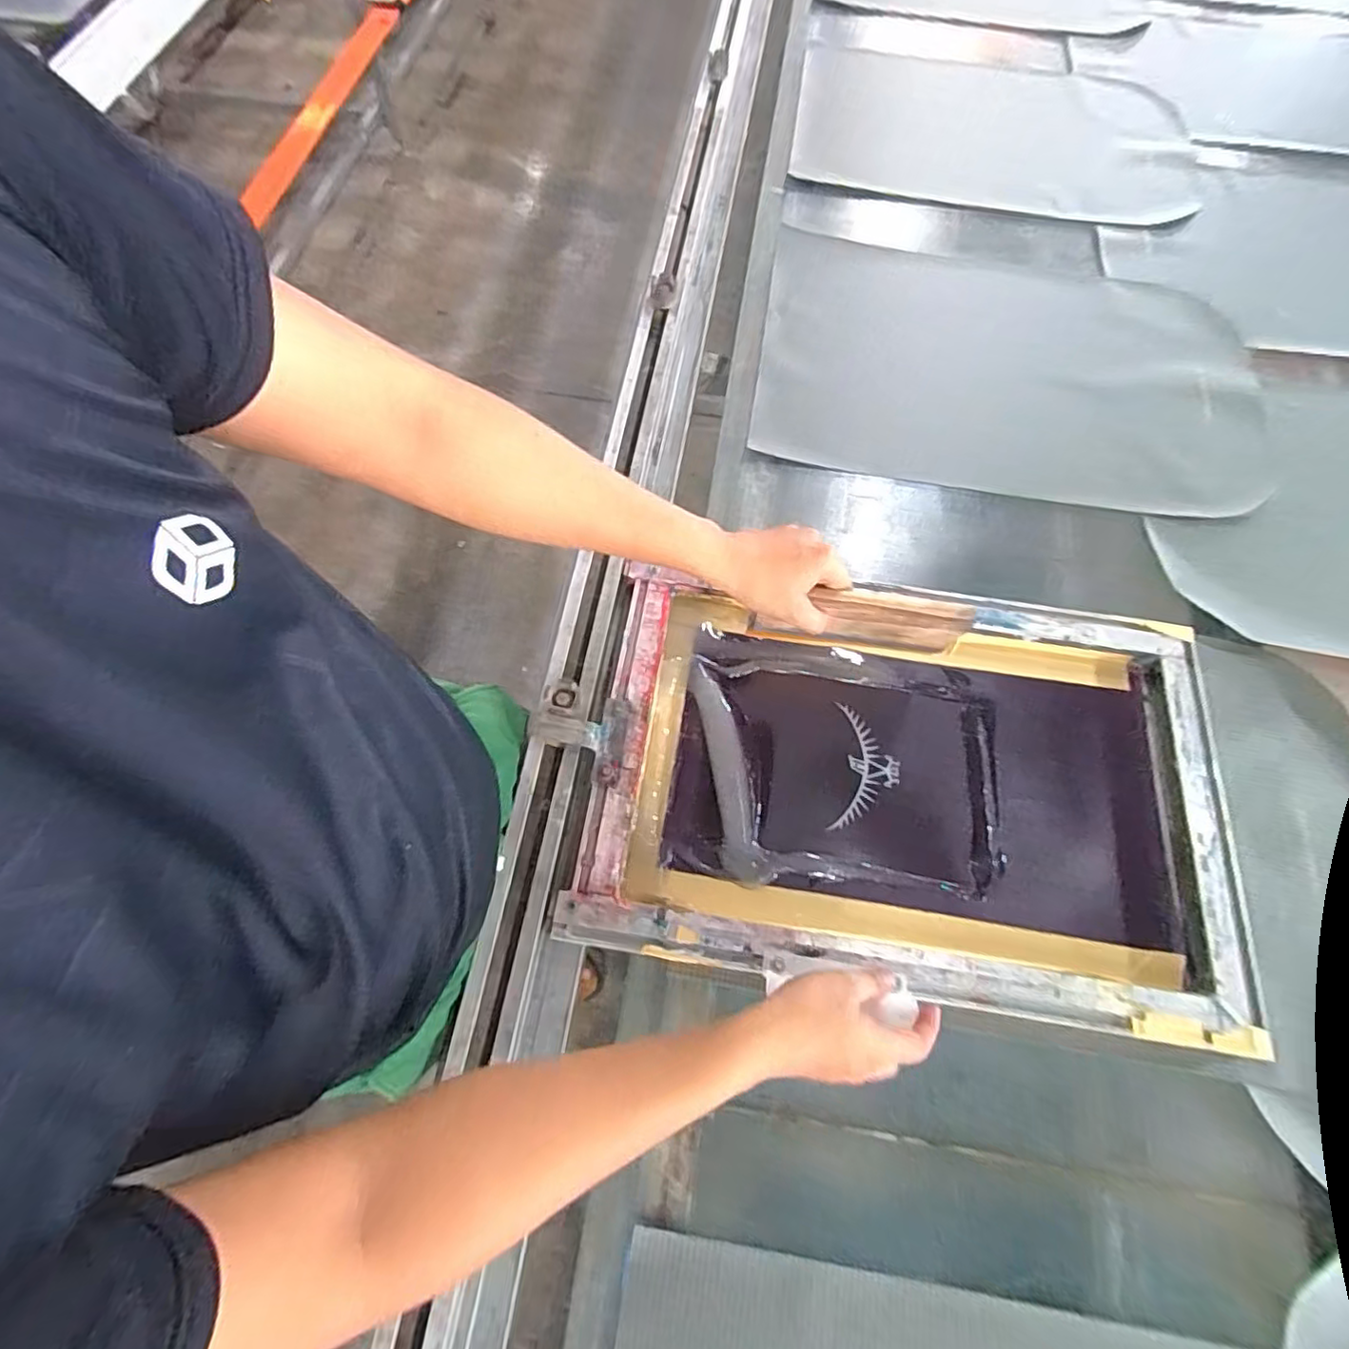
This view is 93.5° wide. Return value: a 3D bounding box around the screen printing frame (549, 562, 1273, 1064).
[{"bbox_3d":[0.216,0.093,0.601,0.565,0.042,0.385,9,69,4],"label":"screen printing frame"}]

